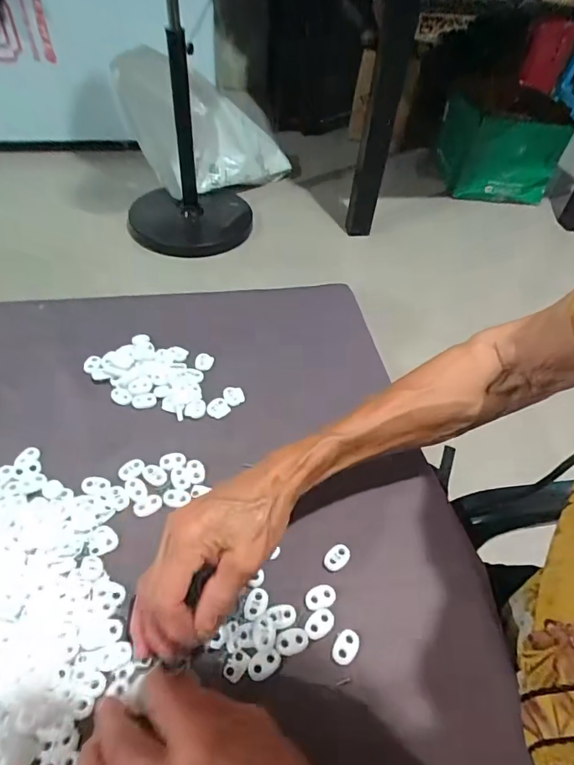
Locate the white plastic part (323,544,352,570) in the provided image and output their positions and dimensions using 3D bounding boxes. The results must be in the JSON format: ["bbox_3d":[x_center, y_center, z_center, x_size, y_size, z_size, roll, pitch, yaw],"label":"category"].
[{"bbox_3d":[0.039,0.134,0.358,0.023,0.004,0.015,-30,58,-29],"label":"white plastic part"}]

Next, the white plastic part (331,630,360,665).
[{"bbox_3d":[0.040,0.181,0.318,0.015,0.004,0.022,27,51,17],"label":"white plastic part"}]

